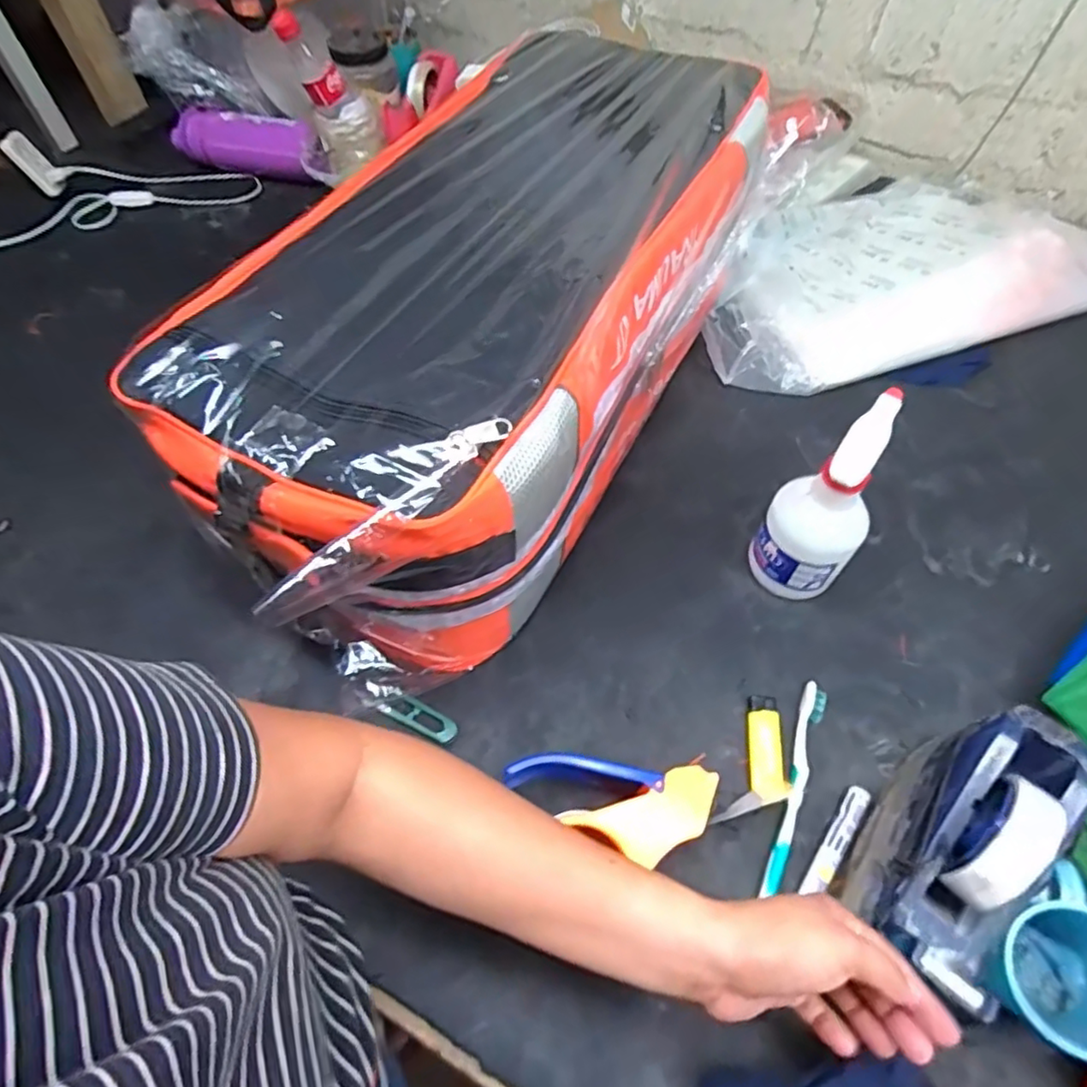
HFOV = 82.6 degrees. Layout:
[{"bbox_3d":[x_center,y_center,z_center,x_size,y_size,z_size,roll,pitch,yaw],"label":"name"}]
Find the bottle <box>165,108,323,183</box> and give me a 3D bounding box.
[{"bbox_3d":[-0.447,-0.594,0.925,0.239,0.074,0.059,21,60,14],"label":"bottle"}]

